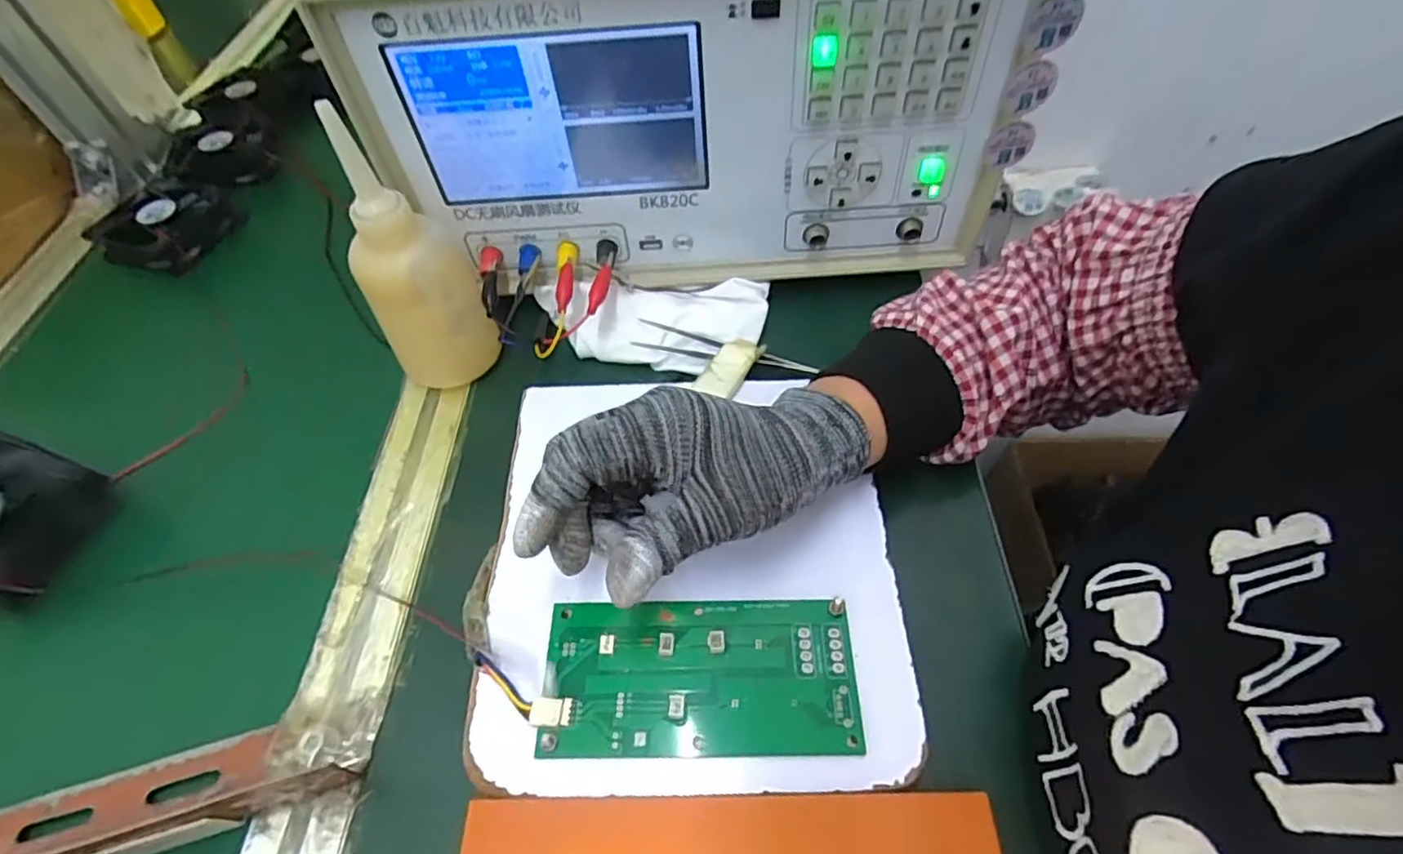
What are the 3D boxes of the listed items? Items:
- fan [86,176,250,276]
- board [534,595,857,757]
[{"bbox_3d":[-0.430,-0.163,0.518,0.083,0.030,0.085,20,60,18],"label":"fan"},{"bbox_3d":[-0.001,0.106,0.279,0.133,0.007,0.065,-2,54,2],"label":"board"}]

